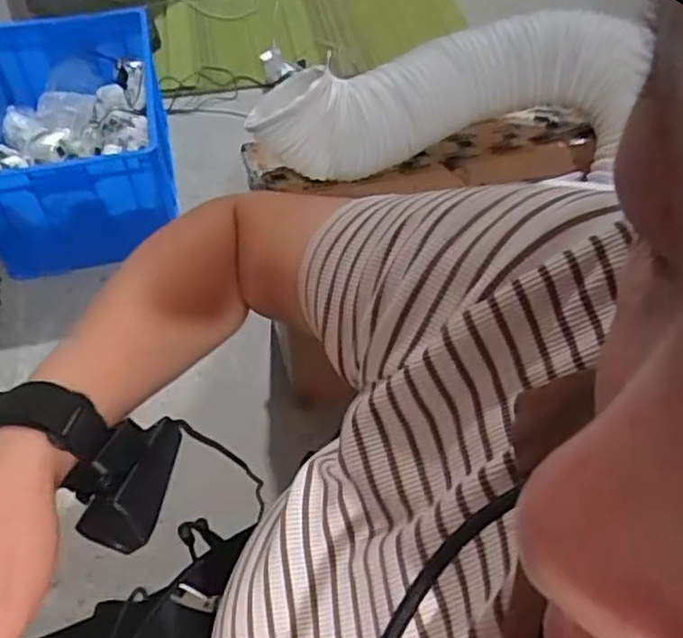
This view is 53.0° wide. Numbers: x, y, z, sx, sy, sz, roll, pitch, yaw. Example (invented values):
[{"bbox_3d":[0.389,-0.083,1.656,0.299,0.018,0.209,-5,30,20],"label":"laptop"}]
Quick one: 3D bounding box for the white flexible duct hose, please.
[{"bbox_3d":[0.139,-0.311,0.988,0.517,0.161,0.188,2,53,3],"label":"white flexible duct hose"}]

